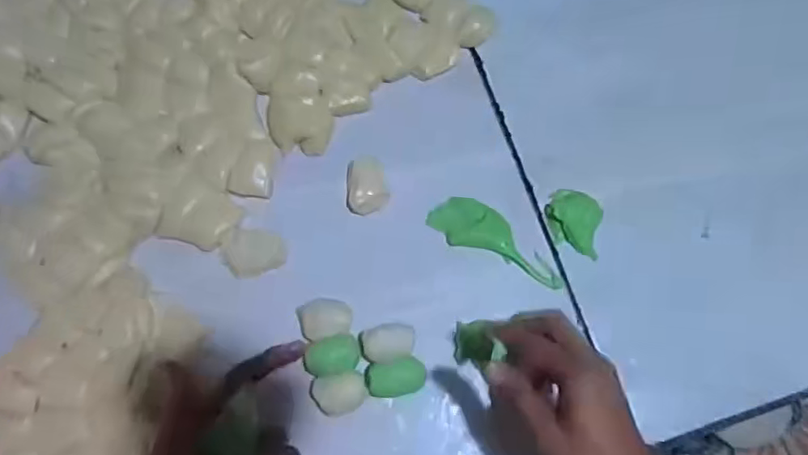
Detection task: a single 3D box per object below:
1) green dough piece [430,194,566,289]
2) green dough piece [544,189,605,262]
[{"bbox_3d":[0.081,0.010,0.512,0.121,0.007,0.040,26,75,6],"label":"green dough piece"},{"bbox_3d":[0.146,-0.006,0.516,0.050,0.013,0.049,20,75,4],"label":"green dough piece"}]

